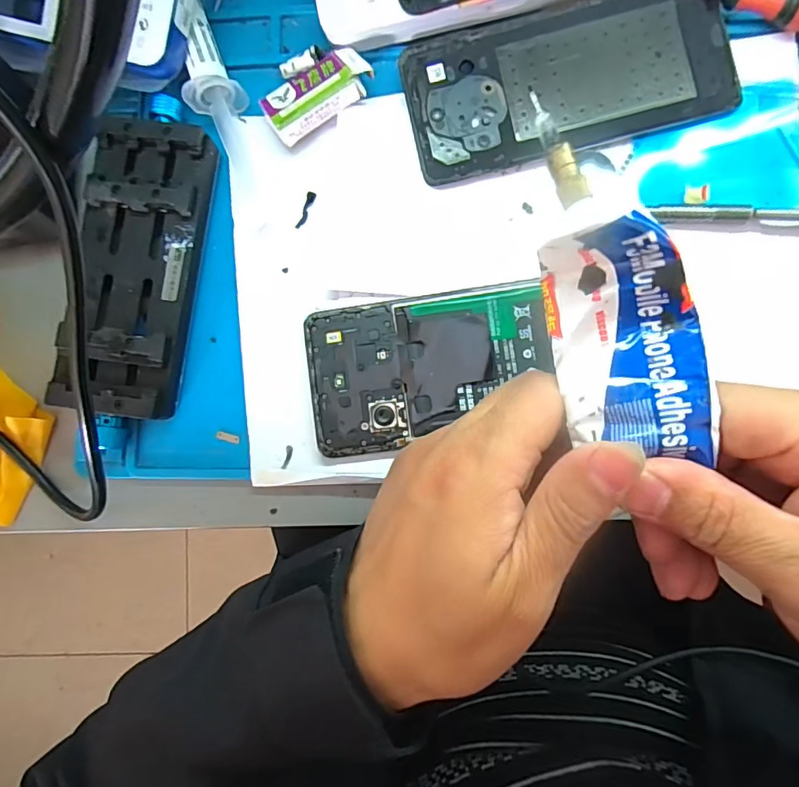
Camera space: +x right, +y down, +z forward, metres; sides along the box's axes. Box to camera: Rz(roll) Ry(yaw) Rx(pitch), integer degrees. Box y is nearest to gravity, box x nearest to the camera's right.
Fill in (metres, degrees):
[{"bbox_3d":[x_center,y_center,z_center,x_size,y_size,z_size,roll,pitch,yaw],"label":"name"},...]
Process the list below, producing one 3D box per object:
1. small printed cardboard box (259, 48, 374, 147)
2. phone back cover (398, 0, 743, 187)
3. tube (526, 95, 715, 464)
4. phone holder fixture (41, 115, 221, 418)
[{"bbox_3d":[-0.043,-0.157,0.262,0.058,0.017,0.028,-34,83,1],"label":"small printed cardboard box"},{"bbox_3d":[0.085,-0.162,0.253,0.159,0.011,0.076,-12,84,3],"label":"phone back cover"},{"bbox_3d":[0.067,-0.033,0.160,0.041,0.025,0.112,-18,90,3],"label":"tube"},{"bbox_3d":[-0.135,-0.064,0.258,0.060,0.025,0.149,5,85,5],"label":"phone holder fixture"}]

